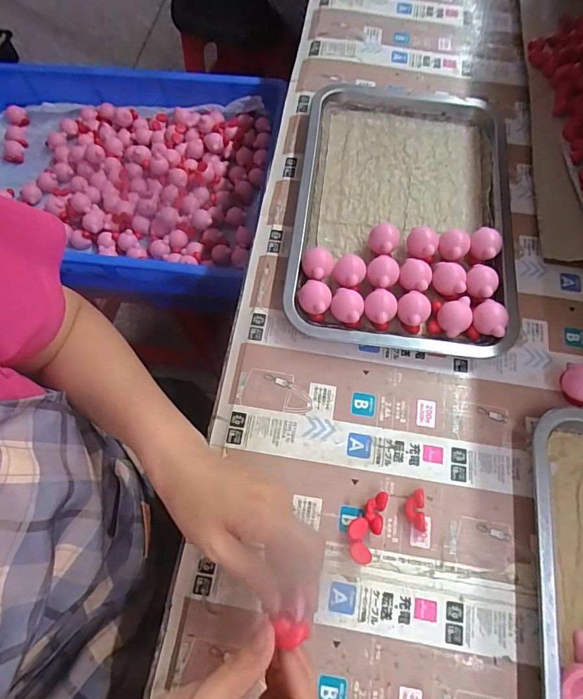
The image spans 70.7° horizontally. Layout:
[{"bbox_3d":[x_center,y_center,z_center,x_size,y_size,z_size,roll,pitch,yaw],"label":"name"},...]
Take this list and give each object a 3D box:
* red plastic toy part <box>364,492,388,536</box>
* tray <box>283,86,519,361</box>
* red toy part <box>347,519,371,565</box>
[{"bbox_3d":[0.066,0.130,0.328,0.016,0.013,0.030,14,71,7],"label":"red plastic toy part"},{"bbox_3d":[0.113,-0.148,0.422,0.214,0.038,0.314,6,70,4],"label":"tray"},{"bbox_3d":[0.052,0.149,0.320,0.016,0.014,0.032,-5,70,0],"label":"red toy part"}]

